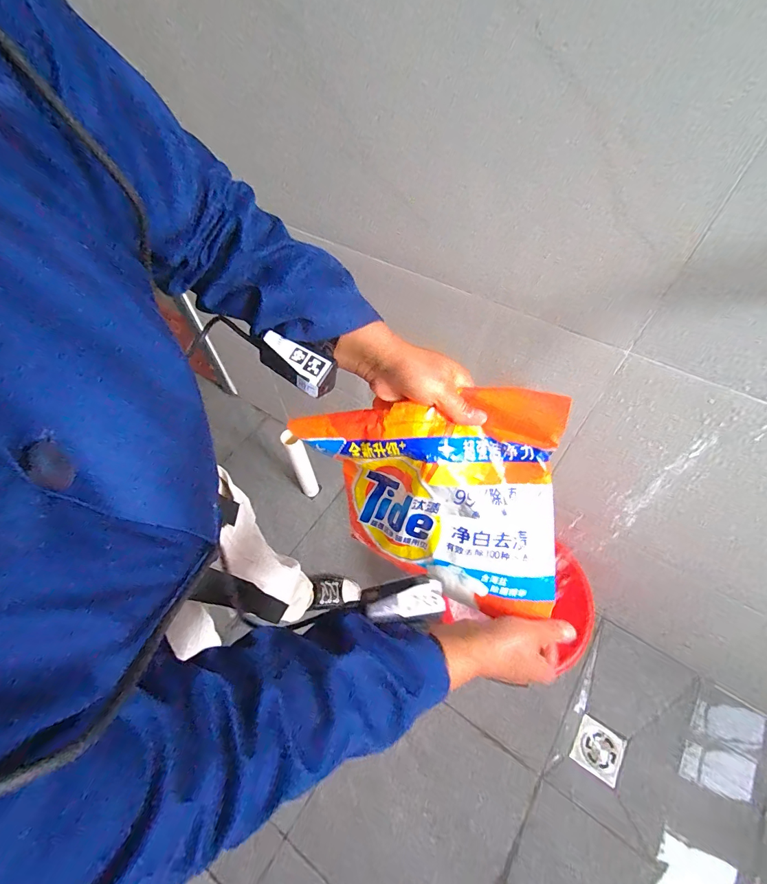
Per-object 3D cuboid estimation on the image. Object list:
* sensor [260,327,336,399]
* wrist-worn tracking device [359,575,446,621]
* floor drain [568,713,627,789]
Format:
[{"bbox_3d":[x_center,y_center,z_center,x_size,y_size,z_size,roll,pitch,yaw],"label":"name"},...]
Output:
[{"bbox_3d":[-0.073,-0.066,0.337,0.067,0.019,0.032,29,67,1],"label":"sensor"},{"bbox_3d":[0.016,0.135,0.341,0.068,0.015,0.033,-10,65,-15],"label":"wrist-worn tracking device"},{"bbox_3d":[0.489,0.698,0.906,0.102,0.009,0.100,28,68,16],"label":"floor drain"}]

